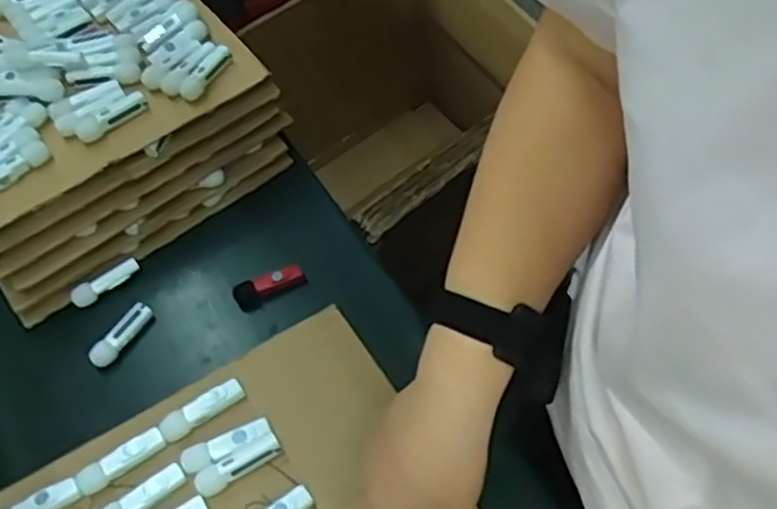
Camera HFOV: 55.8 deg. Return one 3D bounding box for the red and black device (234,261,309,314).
[{"bbox_3d":[-0.111,0.029,0.683,0.066,0.023,0.020,-27,62,-9],"label":"red and black device"}]

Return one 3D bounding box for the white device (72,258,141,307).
[{"bbox_3d":[-0.263,0.025,0.682,0.065,0.015,0.016,-38,64,-14],"label":"white device"}]

